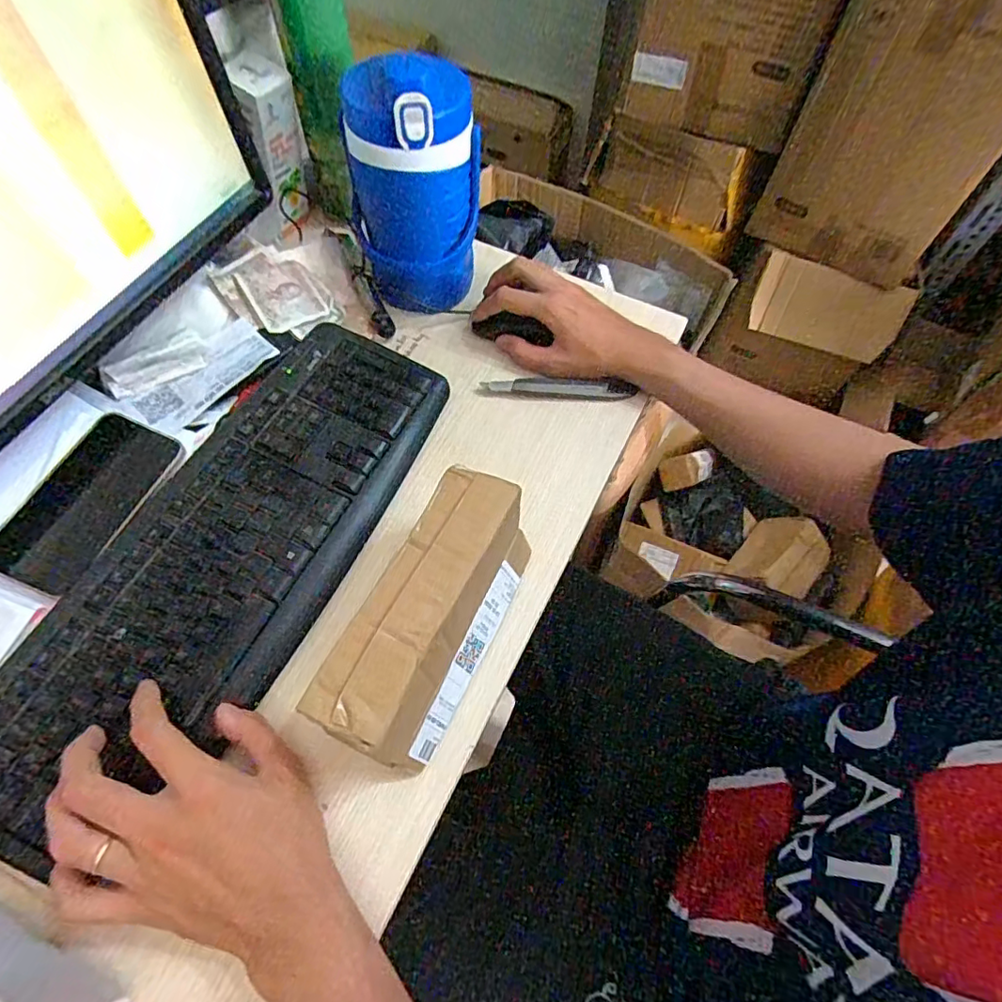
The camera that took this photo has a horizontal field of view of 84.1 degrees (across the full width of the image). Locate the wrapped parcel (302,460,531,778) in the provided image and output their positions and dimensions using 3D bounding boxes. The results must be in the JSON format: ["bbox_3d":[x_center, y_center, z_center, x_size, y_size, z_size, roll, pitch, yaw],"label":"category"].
[{"bbox_3d":[-0.044,0.078,0.381,0.072,0.088,0.186,24,63,11],"label":"wrapped parcel"}]

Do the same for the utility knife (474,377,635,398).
[{"bbox_3d":[0.055,-0.110,0.540,0.146,0.017,0.015,3,61,-1],"label":"utility knife"}]

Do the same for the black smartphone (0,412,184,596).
[{"bbox_3d":[-0.324,-0.002,0.436,0.076,0.013,0.145,20,62,9],"label":"black smartphone"}]

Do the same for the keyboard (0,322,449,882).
[{"bbox_3d":[-0.204,0.031,0.431,0.159,0.030,0.437,27,62,12],"label":"keyboard"}]

